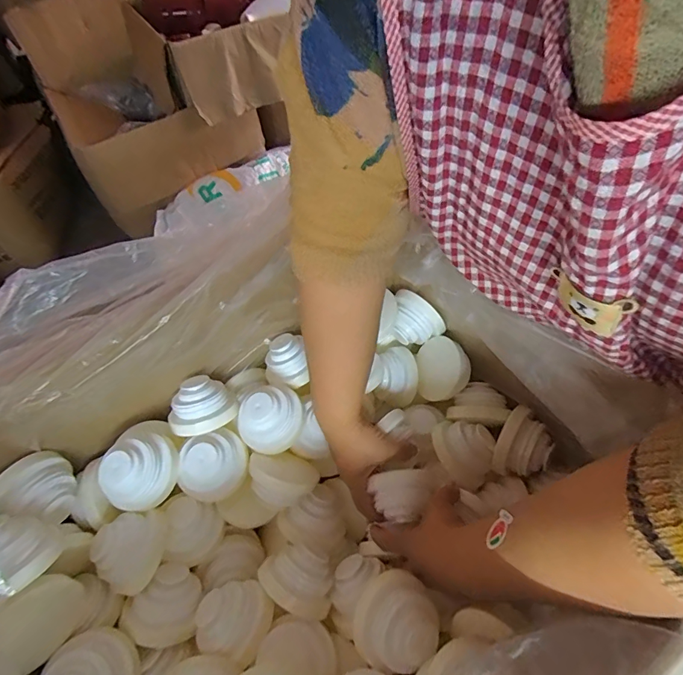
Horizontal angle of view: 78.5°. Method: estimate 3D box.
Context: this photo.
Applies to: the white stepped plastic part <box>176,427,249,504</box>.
[{"bbox_3d":[-0.151,0.152,0.504,0.086,0.053,0.075,-12,55,-3],"label":"white stepped plastic part"}]

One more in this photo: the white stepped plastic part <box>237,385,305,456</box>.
[{"bbox_3d":[-0.083,0.103,0.524,0.070,0.058,0.085,28,62,22],"label":"white stepped plastic part"}]

